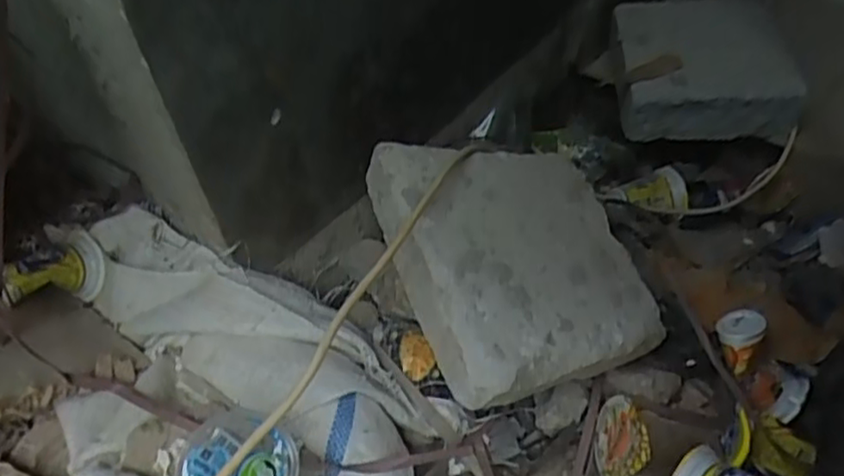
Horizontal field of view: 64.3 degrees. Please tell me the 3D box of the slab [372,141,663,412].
[{"bbox_3d":[0.087,0.020,0.628,0.221,0.073,0.238,-7,68,-27],"label":"slab"}]

